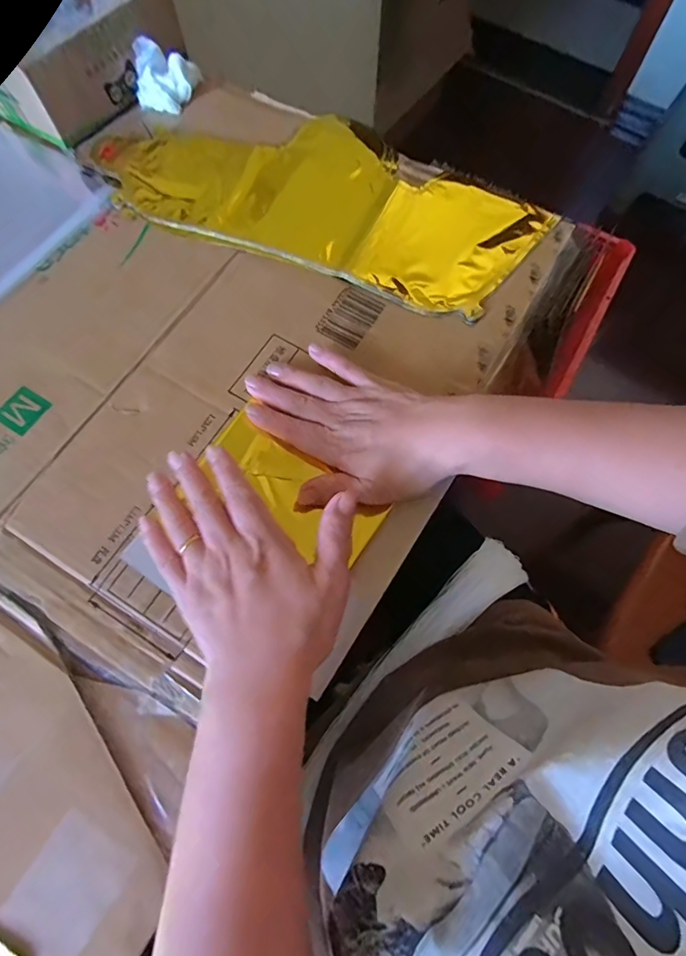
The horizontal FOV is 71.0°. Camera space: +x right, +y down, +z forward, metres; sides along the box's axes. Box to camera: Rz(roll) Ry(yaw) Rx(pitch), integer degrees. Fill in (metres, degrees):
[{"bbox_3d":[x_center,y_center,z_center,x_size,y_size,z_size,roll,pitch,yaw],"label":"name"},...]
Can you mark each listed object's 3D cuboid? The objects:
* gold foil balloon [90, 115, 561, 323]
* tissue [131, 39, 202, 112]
[{"bbox_3d":[-0.020,-0.275,0.450,0.397,0.009,0.189,20,70,8],"label":"gold foil balloon"},{"bbox_3d":[-0.178,-0.405,0.482,0.054,0.038,0.042,8,69,4],"label":"tissue"}]

